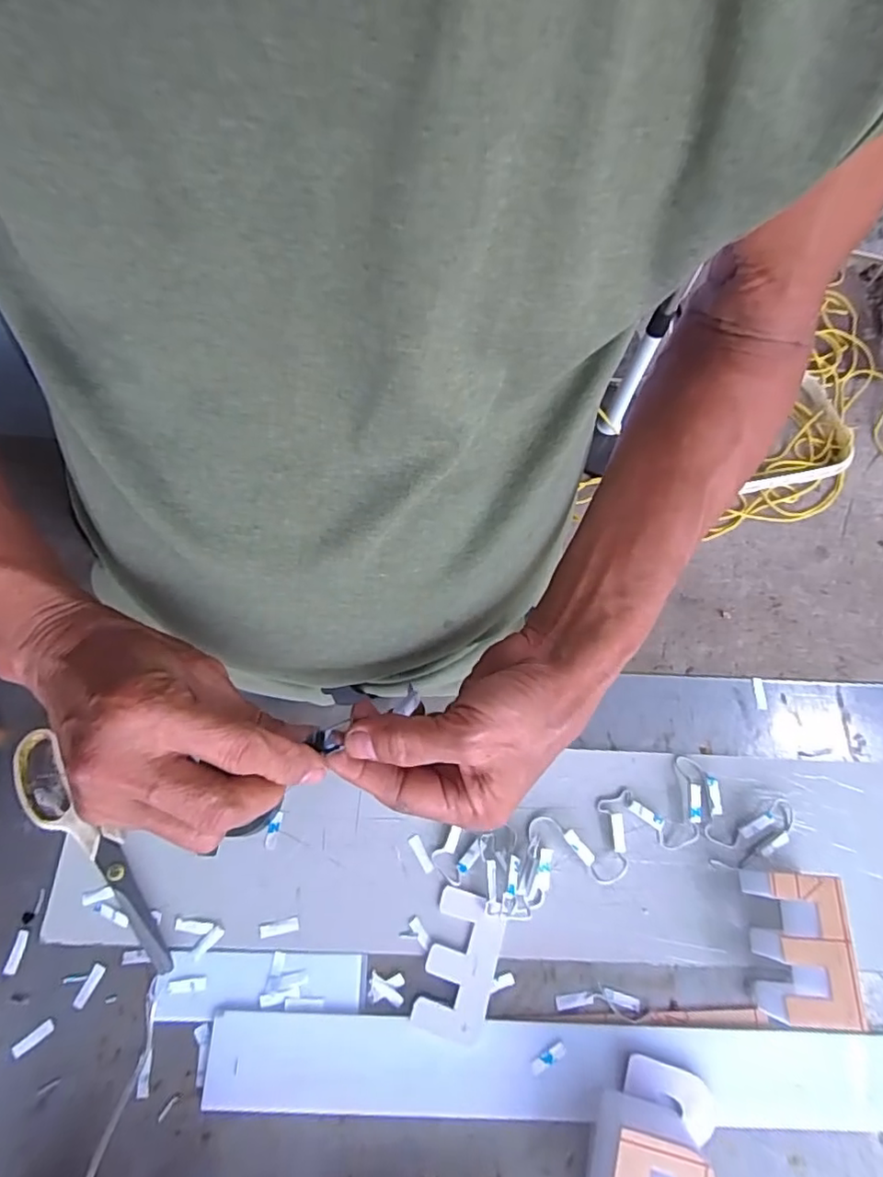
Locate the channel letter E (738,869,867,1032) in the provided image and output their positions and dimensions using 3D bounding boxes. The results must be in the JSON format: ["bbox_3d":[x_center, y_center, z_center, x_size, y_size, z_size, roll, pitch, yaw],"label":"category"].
[{"bbox_3d":[0.234,0.233,0.386,0.043,0.046,0.084,3,68,-1],"label":"channel letter E"}]

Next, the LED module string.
[{"bbox_3d":[0.125,0.175,0.421,0.256,0.017,0.072,-10,69,-6],"label":"LED module string"}]

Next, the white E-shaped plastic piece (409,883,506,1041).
[{"bbox_3d":[0.013,0.250,0.393,0.046,0.005,0.084,16,69,4],"label":"white E-shaped plastic piece"}]

